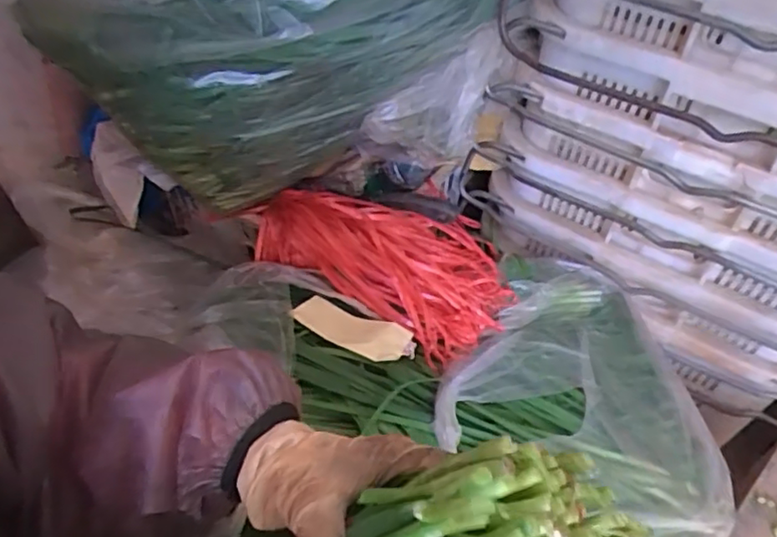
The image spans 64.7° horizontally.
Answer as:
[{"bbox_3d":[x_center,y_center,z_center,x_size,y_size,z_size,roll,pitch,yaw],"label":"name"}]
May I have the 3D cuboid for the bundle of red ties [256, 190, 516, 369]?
[{"bbox_3d":[0.011,-0.029,0.703,0.271,0.078,0.192,30,49,22],"label":"bundle of red ties"}]

